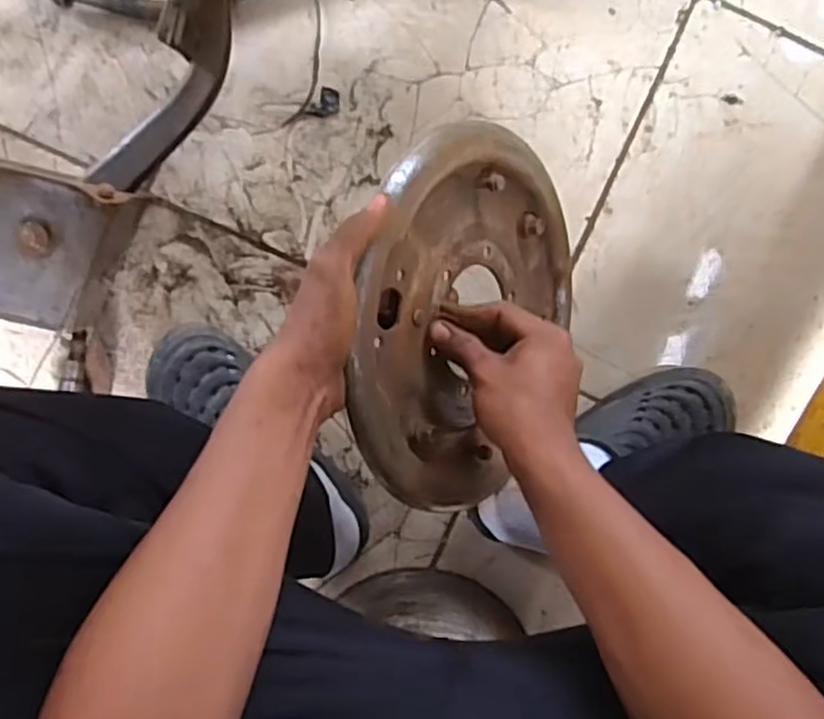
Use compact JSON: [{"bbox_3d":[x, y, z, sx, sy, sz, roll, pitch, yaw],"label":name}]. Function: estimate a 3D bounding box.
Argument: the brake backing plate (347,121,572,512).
[{"bbox_3d":[0.050,-0.030,0.566,0.022,0.270,0.287,8,79,38],"label":"brake backing plate"}]

